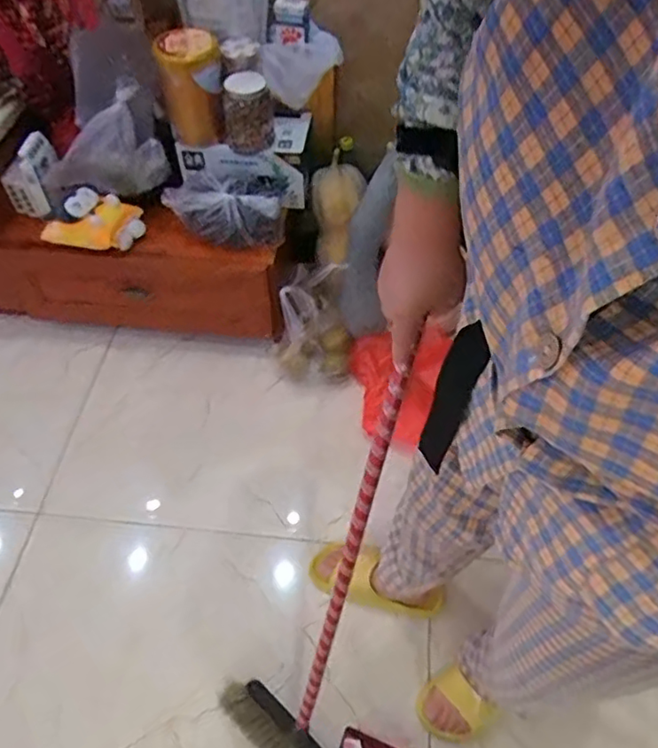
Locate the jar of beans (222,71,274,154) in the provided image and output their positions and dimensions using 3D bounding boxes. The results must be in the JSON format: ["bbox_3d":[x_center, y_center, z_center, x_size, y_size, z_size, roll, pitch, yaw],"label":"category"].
[{"bbox_3d":[-0.166,-0.533,1.217,0.097,0.133,0.075,-8,54,-6],"label":"jar of beans"}]

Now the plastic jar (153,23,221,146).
[{"bbox_3d":[-0.272,-0.571,1.191,0.113,0.199,0.123,-8,54,-6],"label":"plastic jar"}]

